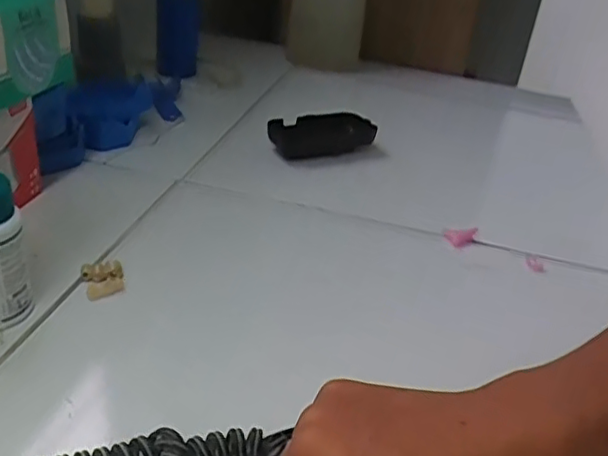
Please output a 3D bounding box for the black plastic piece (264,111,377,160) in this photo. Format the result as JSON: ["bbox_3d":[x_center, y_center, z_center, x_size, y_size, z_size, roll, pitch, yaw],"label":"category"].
[{"bbox_3d":[0.018,-0.096,0.624,0.109,0.028,0.050,-10,34,-30],"label":"black plastic piece"}]

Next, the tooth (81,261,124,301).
[{"bbox_3d":[-0.129,0.033,0.393,0.025,0.010,0.029,-2,30,-17],"label":"tooth"}]

